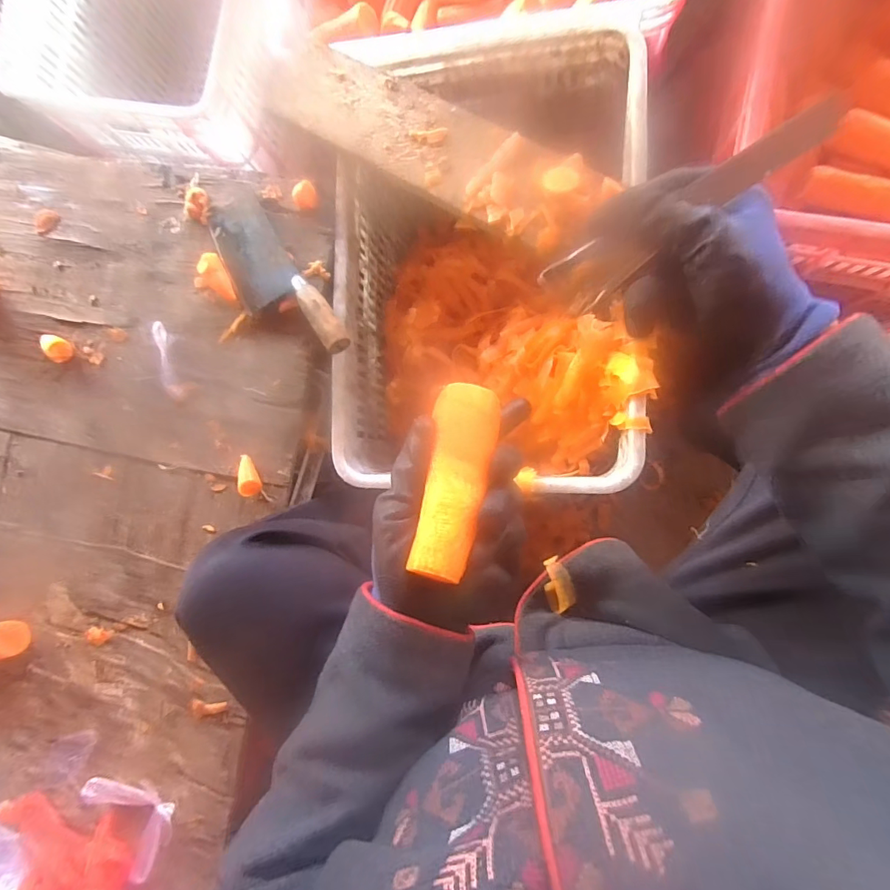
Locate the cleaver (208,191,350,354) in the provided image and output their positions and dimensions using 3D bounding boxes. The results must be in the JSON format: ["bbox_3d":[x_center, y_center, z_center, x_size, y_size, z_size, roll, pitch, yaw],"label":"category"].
[{"bbox_3d":[-0.212,-0.198,0.546,0.084,0.029,0.248,-35,83,7],"label":"cleaver"}]

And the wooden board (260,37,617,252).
[{"bbox_3d":[-0.026,-0.345,0.505,0.422,0.023,0.094,32,94,10],"label":"wooden board"}]

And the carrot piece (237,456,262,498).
[{"bbox_3d":[-0.235,0.037,0.546,0.027,0.020,0.049,-2,88,10],"label":"carrot piece"}]

